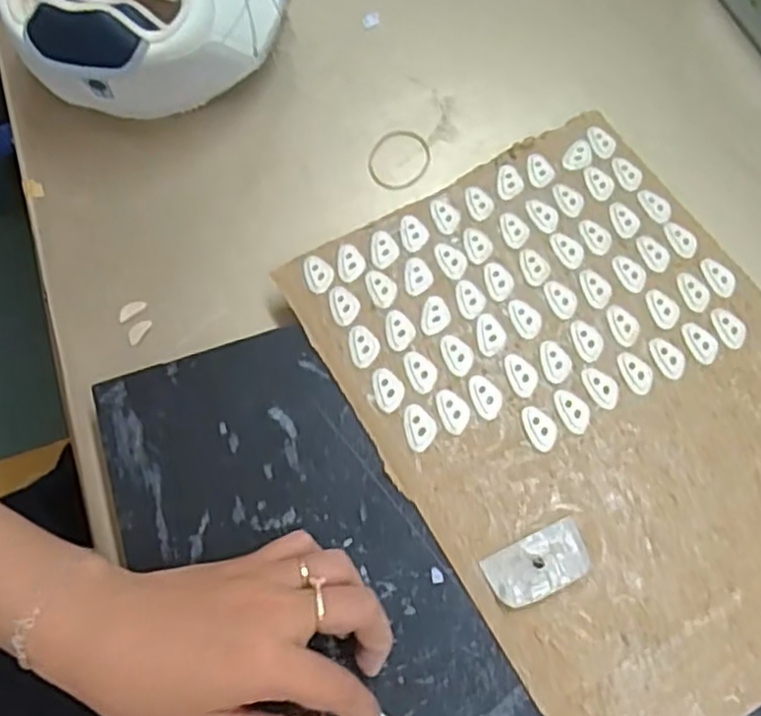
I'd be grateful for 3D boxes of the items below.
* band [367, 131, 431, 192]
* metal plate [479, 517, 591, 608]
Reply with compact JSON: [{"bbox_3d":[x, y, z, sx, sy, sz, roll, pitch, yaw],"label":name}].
[{"bbox_3d":[0.014,-0.138,0.500,0.041,0.004,0.049,14,67,7],"label":"band"},{"bbox_3d":[0.079,0.103,0.362,0.052,0.004,0.028,-23,68,-9],"label":"metal plate"}]

